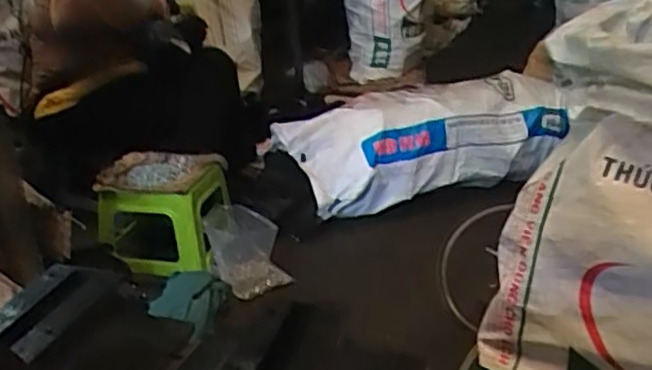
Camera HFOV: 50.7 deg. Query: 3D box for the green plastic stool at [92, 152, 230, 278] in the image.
[{"bbox_3d":[-0.408,0.069,1.741,0.279,0.220,0.263,-3,23,1],"label":"green plastic stool"}]

